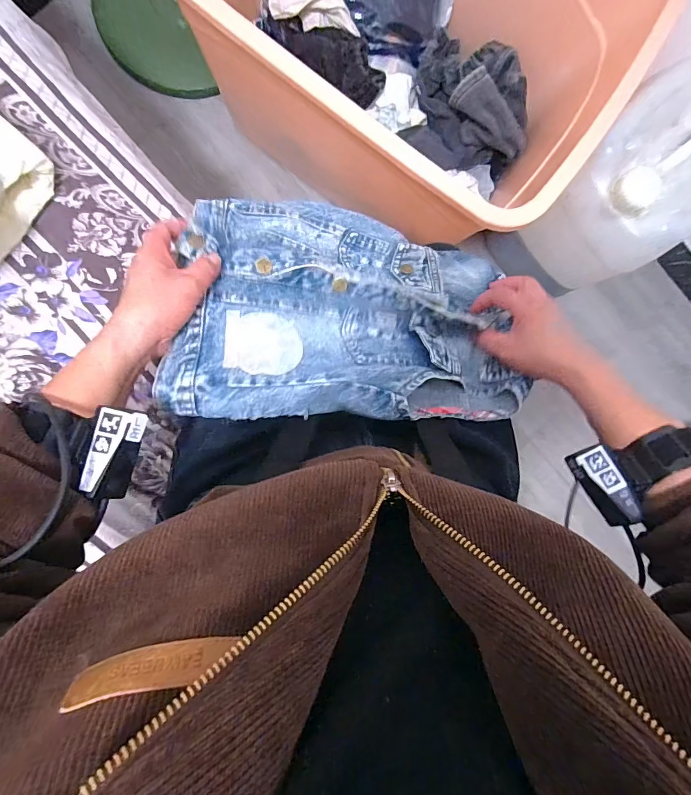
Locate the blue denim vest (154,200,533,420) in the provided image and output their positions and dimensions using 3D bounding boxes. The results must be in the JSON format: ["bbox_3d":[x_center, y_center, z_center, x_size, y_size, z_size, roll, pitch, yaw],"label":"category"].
[{"bbox_3d":[0.029,-0.106,0.455,0.399,0.060,0.299,6,60,-13],"label":"blue denim vest"}]

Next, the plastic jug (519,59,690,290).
[{"bbox_3d":[0.524,-0.394,0.768,0.218,0.248,0.236,44,87,-6],"label":"plastic jug"}]

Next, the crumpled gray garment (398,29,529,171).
[{"bbox_3d":[0.262,-0.620,0.858,0.268,0.146,0.259,0,92,-6],"label":"crumpled gray garment"}]

